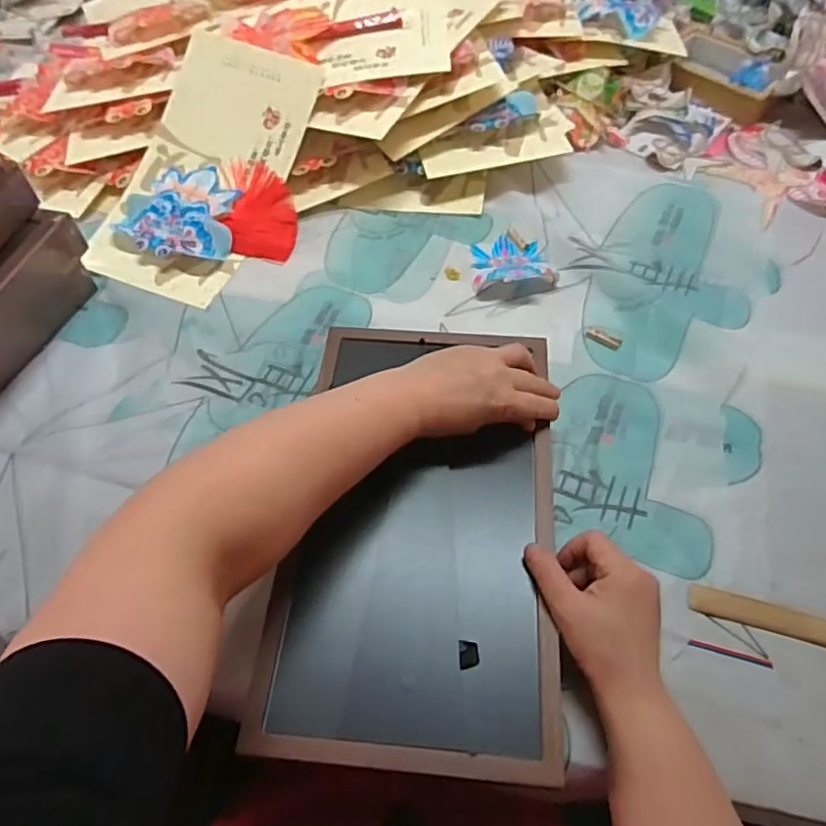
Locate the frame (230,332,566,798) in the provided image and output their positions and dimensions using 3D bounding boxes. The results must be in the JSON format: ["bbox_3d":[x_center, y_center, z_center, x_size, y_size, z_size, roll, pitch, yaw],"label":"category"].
[{"bbox_3d":[0.007,0.072,0.464,0.195,0.021,0.342,4,59,4],"label":"frame"}]

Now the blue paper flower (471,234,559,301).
[{"bbox_3d":[0.102,-0.163,0.655,0.084,0.021,0.090,-12,57,-7],"label":"blue paper flower"}]

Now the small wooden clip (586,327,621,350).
[{"bbox_3d":[0.188,-0.074,0.603,0.034,0.007,0.011,29,63,17],"label":"small wooden clip"}]

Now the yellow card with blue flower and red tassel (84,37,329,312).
[{"bbox_3d":[-0.223,-0.273,0.695,0.203,0.041,0.322,15,78,5],"label":"yellow card with blue flower and red tassel"}]

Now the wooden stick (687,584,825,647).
[{"bbox_3d":[0.277,0.153,0.448,0.142,0.009,0.025,13,58,10],"label":"wooden stick"}]

